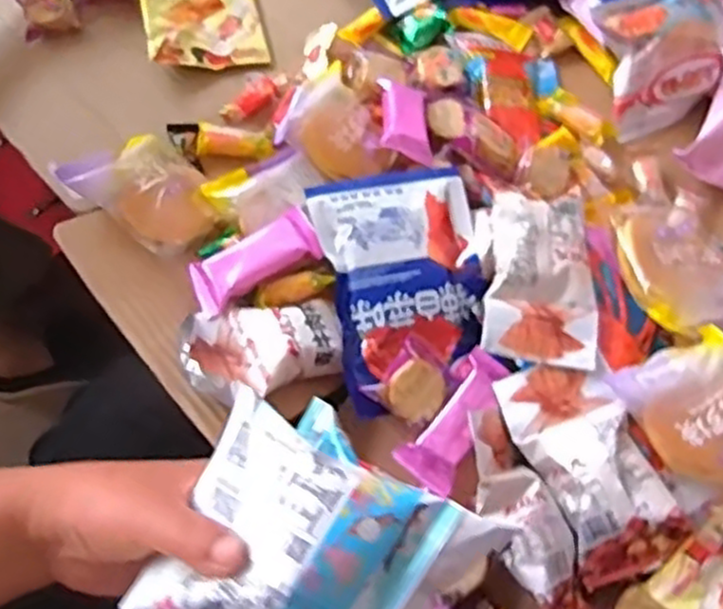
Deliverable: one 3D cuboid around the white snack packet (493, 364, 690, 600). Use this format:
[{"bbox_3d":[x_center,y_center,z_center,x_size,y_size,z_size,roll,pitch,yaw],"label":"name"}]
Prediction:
[{"bbox_3d":[0.146,0.098,0.478,0.067,0.021,0.139,-15,67,-9],"label":"white snack packet"}]

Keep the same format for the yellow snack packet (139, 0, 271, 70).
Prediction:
[{"bbox_3d":[-0.147,-0.280,0.686,0.100,0.030,0.159,-12,64,-8],"label":"yellow snack packet"}]

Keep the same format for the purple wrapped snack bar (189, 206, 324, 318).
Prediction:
[{"bbox_3d":[-0.076,-0.032,0.540,0.095,0.014,0.040,-30,70,-14],"label":"purple wrapped snack bar"}]

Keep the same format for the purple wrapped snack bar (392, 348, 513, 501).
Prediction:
[{"bbox_3d":[0.064,0.078,0.523,0.041,0.012,0.098,29,79,12],"label":"purple wrapped snack bar"}]

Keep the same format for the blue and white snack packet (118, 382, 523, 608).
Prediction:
[{"bbox_3d":[-0.023,0.117,0.356,0.138,0.062,0.125,32,66,14],"label":"blue and white snack packet"}]

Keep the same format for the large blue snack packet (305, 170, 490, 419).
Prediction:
[{"bbox_3d":[0.033,-0.017,0.547,0.114,0.041,0.162,-11,66,-7],"label":"large blue snack packet"}]

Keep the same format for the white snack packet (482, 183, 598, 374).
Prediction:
[{"bbox_3d":[0.124,-0.021,0.526,0.078,0.038,0.126,8,66,1],"label":"white snack packet"}]

